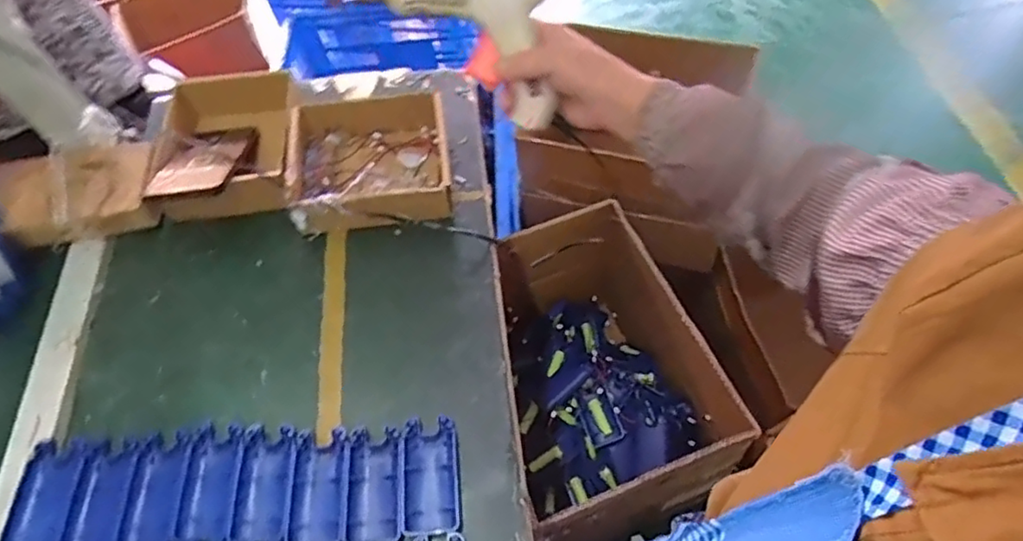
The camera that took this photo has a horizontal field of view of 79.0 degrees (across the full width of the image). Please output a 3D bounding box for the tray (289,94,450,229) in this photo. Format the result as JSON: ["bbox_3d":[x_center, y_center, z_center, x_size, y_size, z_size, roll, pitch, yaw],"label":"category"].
[{"bbox_3d":[-0.149,-0.114,0.669,0.162,0.058,0.154,-8,58,-4],"label":"tray"}]

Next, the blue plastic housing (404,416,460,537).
[{"bbox_3d":[-0.067,0.170,0.516,0.044,0.012,0.091,-5,57,-2],"label":"blue plastic housing"}]

